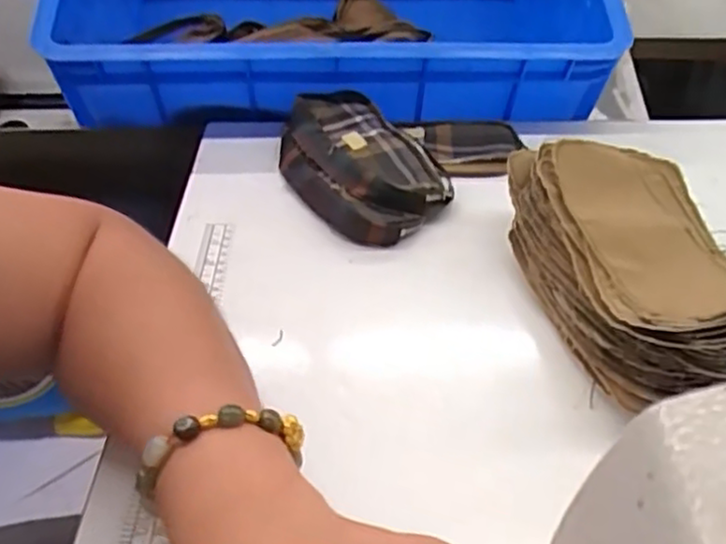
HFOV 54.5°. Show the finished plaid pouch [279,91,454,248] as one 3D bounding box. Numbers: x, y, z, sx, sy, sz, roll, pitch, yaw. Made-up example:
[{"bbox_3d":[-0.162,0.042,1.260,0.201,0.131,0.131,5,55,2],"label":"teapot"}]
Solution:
[{"bbox_3d":[-0.005,-0.093,0.582,0.114,0.035,0.191,-22,43,-26],"label":"finished plaid pouch"}]

